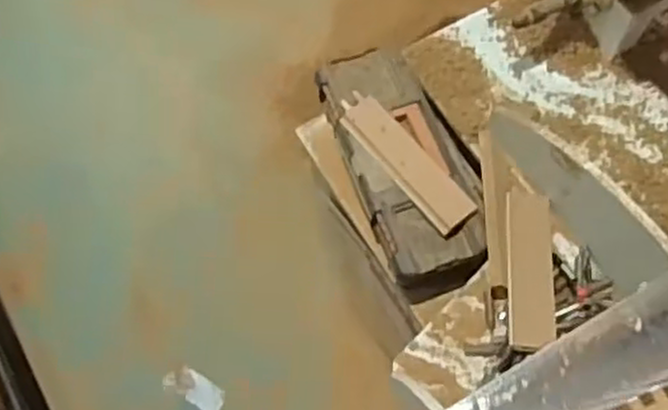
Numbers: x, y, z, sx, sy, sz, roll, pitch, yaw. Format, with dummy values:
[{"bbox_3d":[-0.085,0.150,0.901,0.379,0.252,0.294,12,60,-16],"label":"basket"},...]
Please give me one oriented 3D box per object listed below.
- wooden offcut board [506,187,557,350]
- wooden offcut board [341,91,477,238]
[{"bbox_3d":[0.198,0.061,0.761,0.045,0.007,0.177,4,57,4],"label":"wooden offcut board"},{"bbox_3d":[0.076,-0.049,0.806,0.048,0.017,0.184,-36,68,-13],"label":"wooden offcut board"}]

